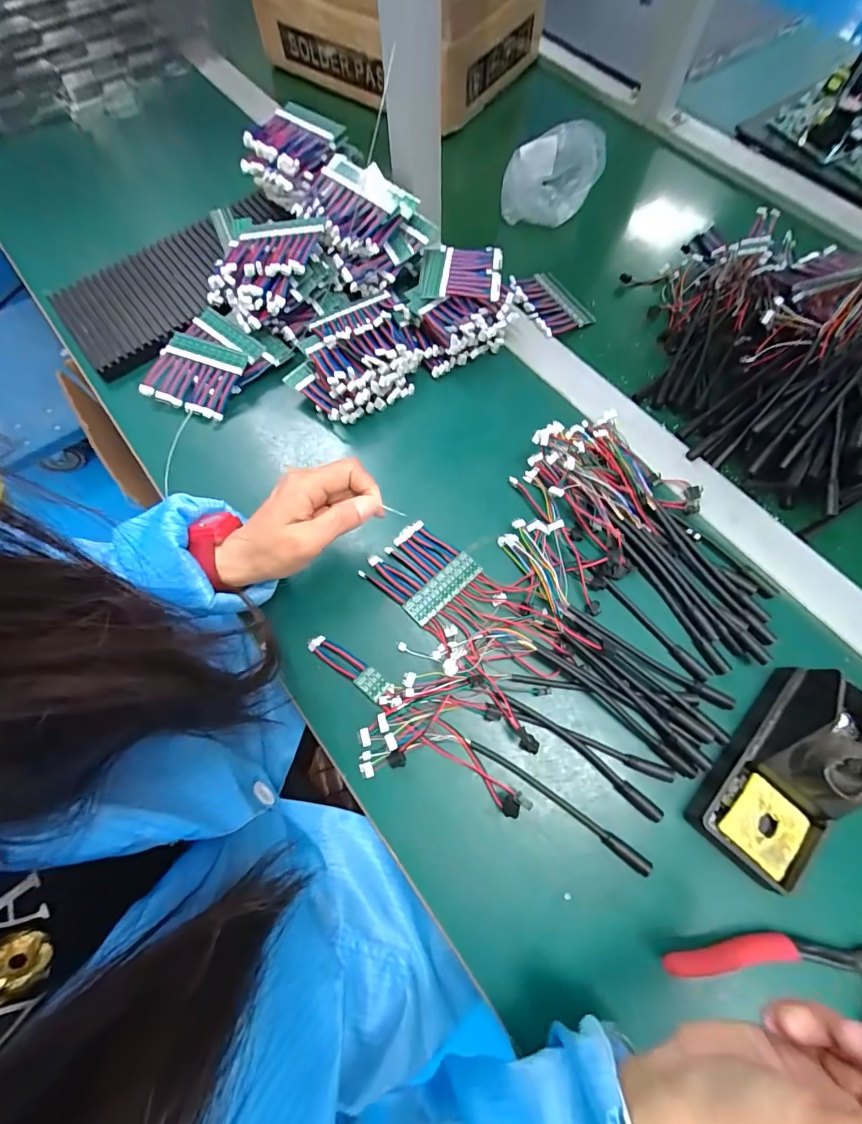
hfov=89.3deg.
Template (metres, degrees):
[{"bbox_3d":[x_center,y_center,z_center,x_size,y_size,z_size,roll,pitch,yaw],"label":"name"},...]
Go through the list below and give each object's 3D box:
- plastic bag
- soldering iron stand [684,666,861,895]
[{"bbox_3d":[0.155,-0.476,0.544,0.118,0.084,0.044,-19,70,-7],"label":"plastic bag"},{"bbox_3d":[0.262,0.150,0.302,0.075,0.066,0.150,42,74,15],"label":"soldering iron stand"}]

